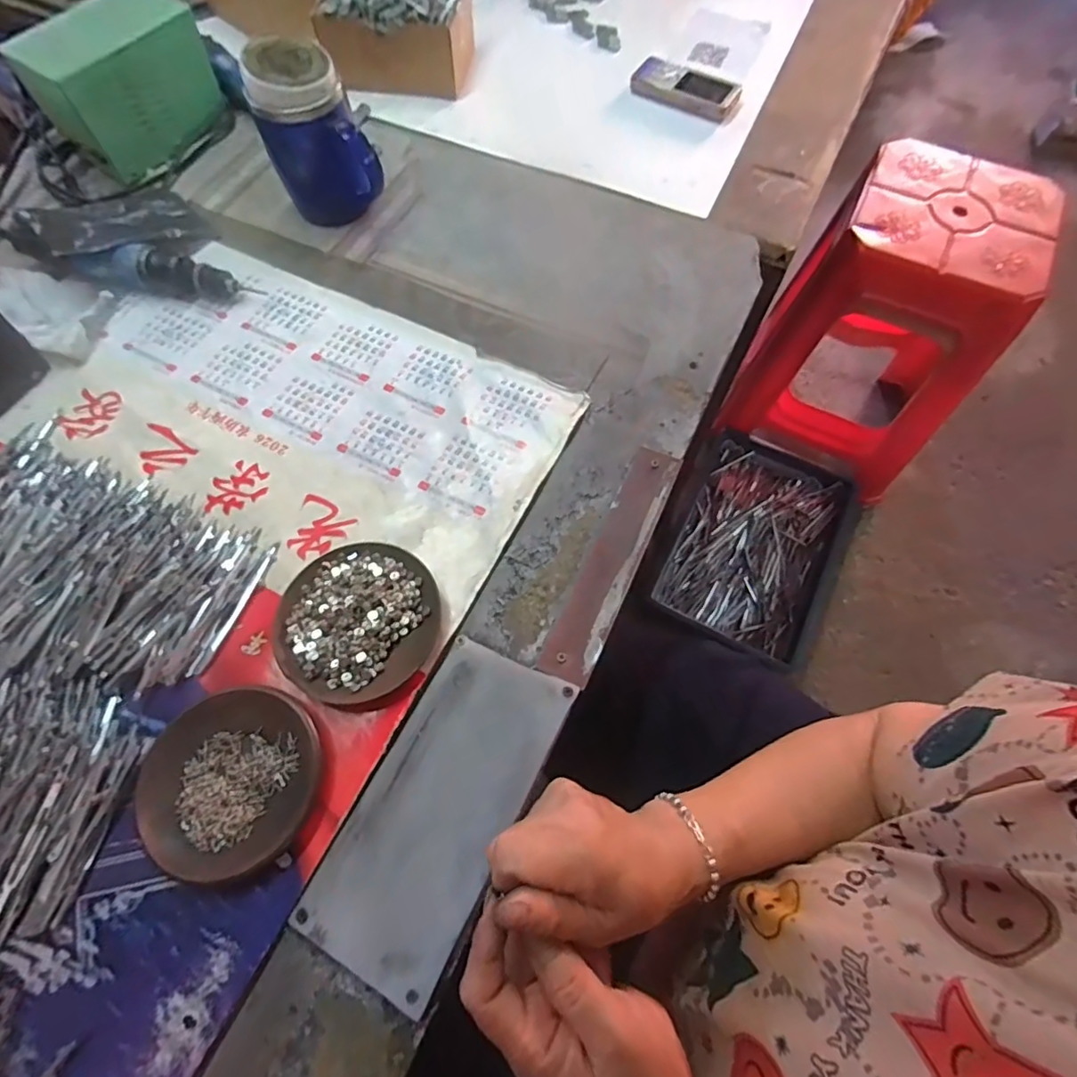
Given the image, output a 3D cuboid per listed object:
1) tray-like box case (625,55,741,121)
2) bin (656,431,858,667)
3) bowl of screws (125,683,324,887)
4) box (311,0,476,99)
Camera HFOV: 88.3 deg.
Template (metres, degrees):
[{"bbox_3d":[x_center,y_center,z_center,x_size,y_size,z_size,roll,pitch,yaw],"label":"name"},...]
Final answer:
[{"bbox_3d":[0.176,-0.542,0.666,0.128,0.023,0.052,24,68,10],"label":"tray-like box case"},{"bbox_3d":[0.424,0.014,1.084,0.294,0.073,0.412,27,67,9],"label":"bin"},{"bbox_3d":[-0.199,0.155,0.357,0.112,0.025,0.106,0,66,0],"label":"bowl of screws"},{"bbox_3d":[-0.161,-0.596,0.641,0.161,0.080,0.102,7,66,3],"label":"box"}]

